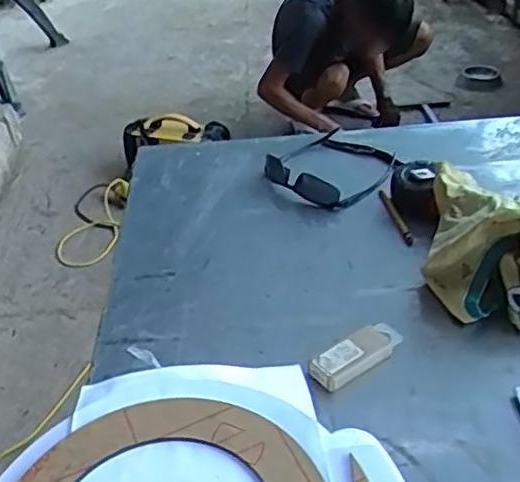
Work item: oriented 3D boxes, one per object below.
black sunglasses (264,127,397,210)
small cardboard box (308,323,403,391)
[{"bbox_3d":[0.097,-0.106,0.909,0.163,0.031,0.144,-27,37,-35],"label":"black sunglasses"},{"bbox_3d":[0.093,0.107,0.630,0.097,0.025,0.030,-28,42,-27],"label":"small cardboard box"}]

